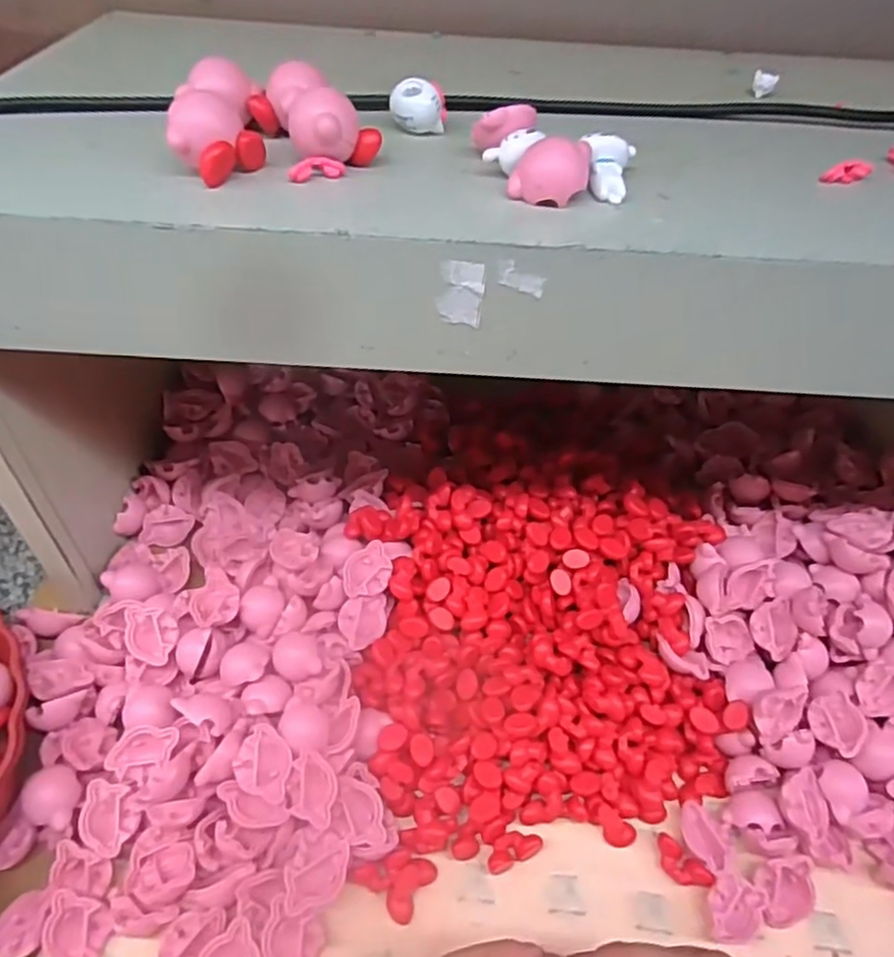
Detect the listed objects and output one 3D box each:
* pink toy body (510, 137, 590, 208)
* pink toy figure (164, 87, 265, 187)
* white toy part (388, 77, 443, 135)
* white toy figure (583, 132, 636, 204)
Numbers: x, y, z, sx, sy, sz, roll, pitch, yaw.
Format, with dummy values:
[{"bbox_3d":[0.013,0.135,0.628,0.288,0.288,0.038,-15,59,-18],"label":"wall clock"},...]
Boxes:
[{"bbox_3d":[0.043,-0.125,0.265,0.029,0.019,0.027,16,50,12],"label":"pink toy body"},{"bbox_3d":[-0.091,-0.134,0.259,0.028,0.027,0.026,7,49,4],"label":"pink toy figure"},{"bbox_3d":[-0.014,-0.174,0.307,0.024,0.019,0.015,1,48,-1],"label":"white toy part"},{"bbox_3d":[0.066,-0.130,0.273,0.020,0.016,0.031,12,49,8],"label":"white toy figure"}]

